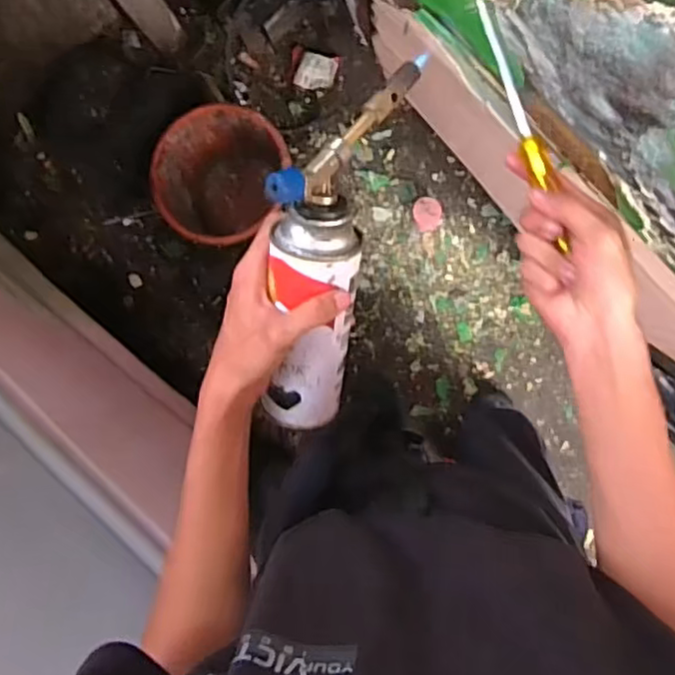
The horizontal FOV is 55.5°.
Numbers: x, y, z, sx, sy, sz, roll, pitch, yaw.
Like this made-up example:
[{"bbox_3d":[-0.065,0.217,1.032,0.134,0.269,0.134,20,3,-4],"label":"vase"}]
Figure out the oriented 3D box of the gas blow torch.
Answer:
[{"bbox_3d":[-0.007,-0.054,0.462,0.076,0.099,0.273,10,112,2],"label":"gas blow torch"}]

